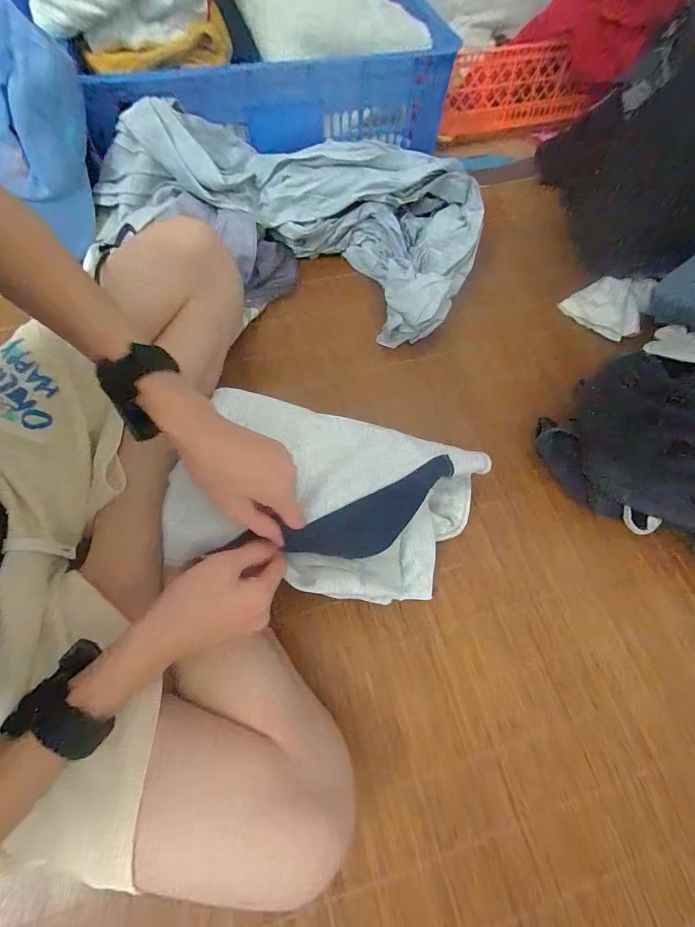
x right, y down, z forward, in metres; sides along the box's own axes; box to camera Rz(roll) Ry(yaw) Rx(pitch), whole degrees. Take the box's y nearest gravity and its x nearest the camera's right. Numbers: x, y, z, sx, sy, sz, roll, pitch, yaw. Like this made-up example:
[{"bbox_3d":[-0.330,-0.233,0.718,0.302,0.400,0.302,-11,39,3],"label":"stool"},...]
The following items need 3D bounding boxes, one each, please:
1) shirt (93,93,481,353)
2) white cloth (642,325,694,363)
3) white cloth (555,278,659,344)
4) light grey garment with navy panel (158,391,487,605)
[{"bbox_3d":[-0.080,-0.381,0.550,0.546,0.156,0.248,16,70,2],"label":"shirt"},{"bbox_3d":[0.523,-0.177,0.553,0.050,0.025,0.106,-51,40,17],"label":"white cloth"},{"bbox_3d":[0.436,-0.266,0.586,0.085,0.056,0.114,-41,77,-16],"label":"white cloth"},{"bbox_3d":[-0.014,0.042,0.406,0.317,0.102,0.202,13,69,3],"label":"light grey garment with navy panel"}]

